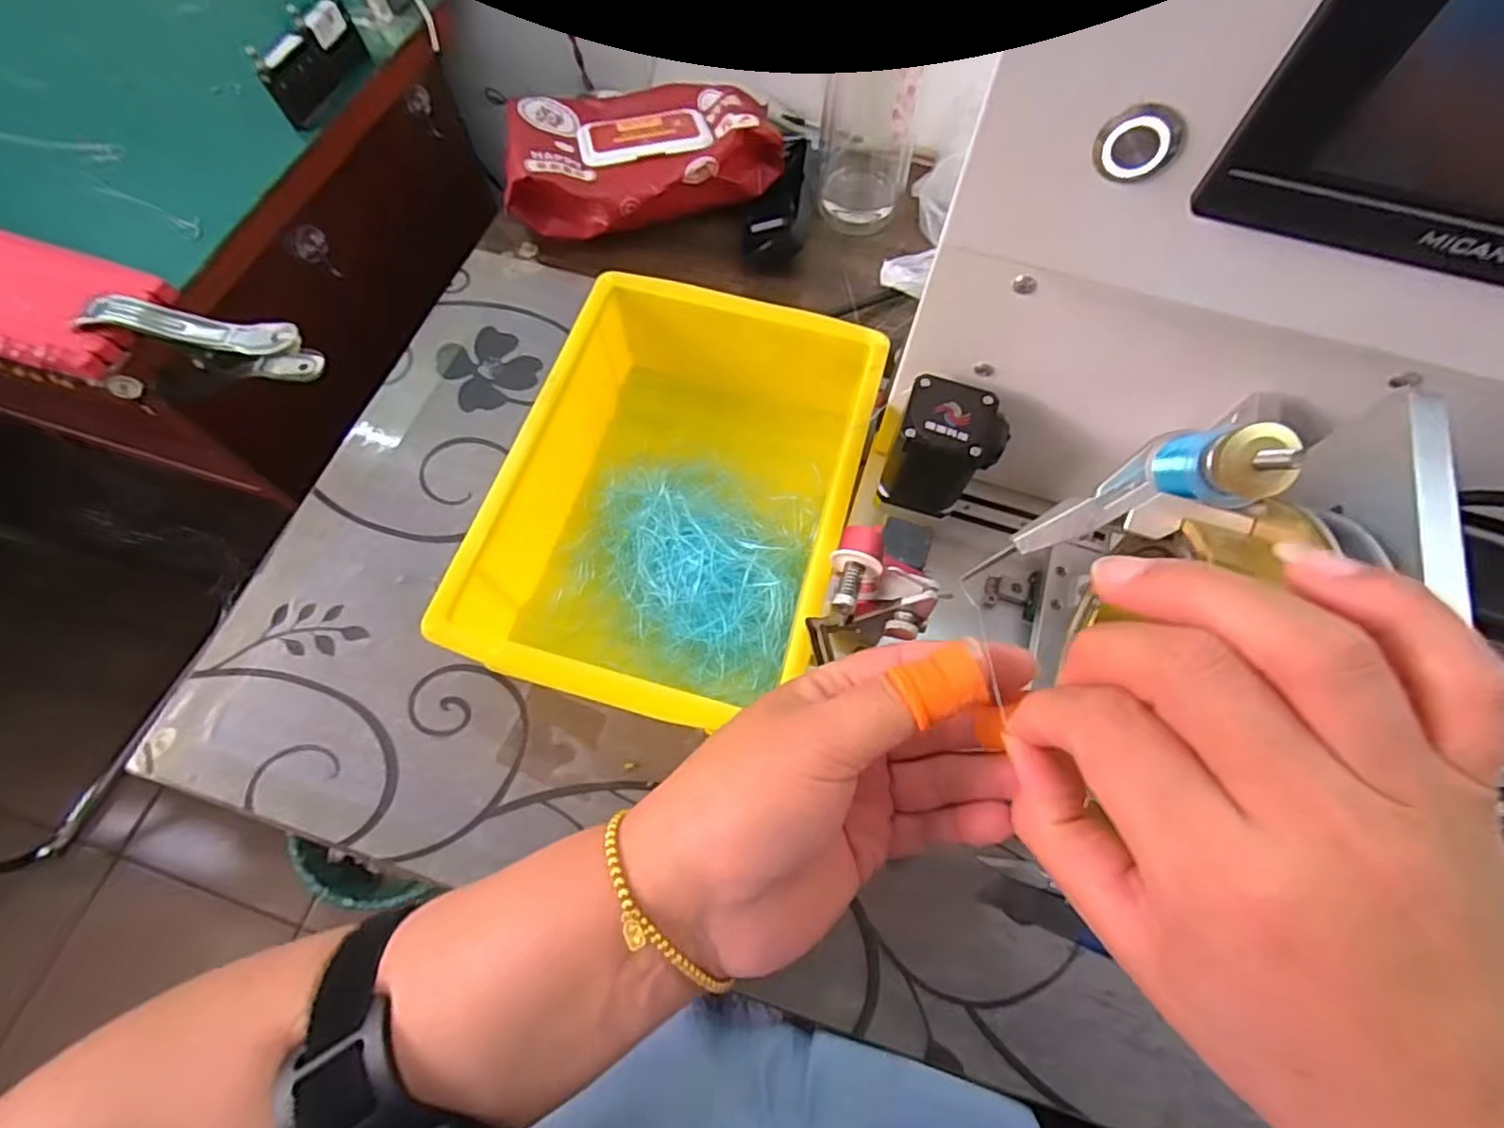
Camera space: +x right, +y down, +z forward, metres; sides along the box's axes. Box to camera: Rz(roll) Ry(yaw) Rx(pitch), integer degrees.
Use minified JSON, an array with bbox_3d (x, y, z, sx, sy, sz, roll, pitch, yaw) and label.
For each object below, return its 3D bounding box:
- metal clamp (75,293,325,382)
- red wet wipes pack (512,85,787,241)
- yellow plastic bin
[{"bbox_3d":[-0.304,-0.125,0.362,0.105,0.049,0.023,11,66,-10],"label":"metal clamp"},{"bbox_3d":[-0.081,-0.312,0.497,0.196,0.062,0.130,-8,67,-4],"label":"red wet wipes pack"},{"bbox_3d":[-0.035,-0.044,0.370,0.175,0.076,0.258,16,67,6],"label":"yellow plastic bin"}]

